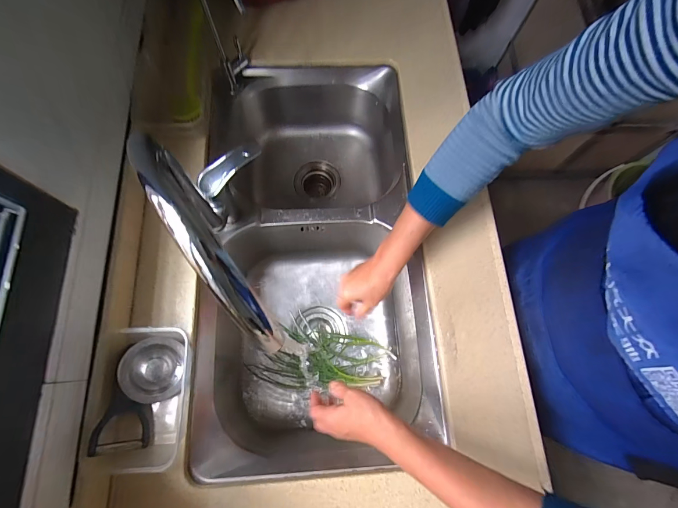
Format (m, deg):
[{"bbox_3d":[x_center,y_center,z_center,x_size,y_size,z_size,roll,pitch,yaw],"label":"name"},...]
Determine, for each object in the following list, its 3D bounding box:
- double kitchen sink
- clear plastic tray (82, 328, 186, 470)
[{"bbox_3d":[-0.042,-0.008,0.653,0.367,0.197,0.723,-1,73,-2],"label":"double kitchen sink"},{"bbox_3d":[-0.261,0.191,0.445,0.105,0.068,0.172,-1,73,-2],"label":"clear plastic tray"}]

